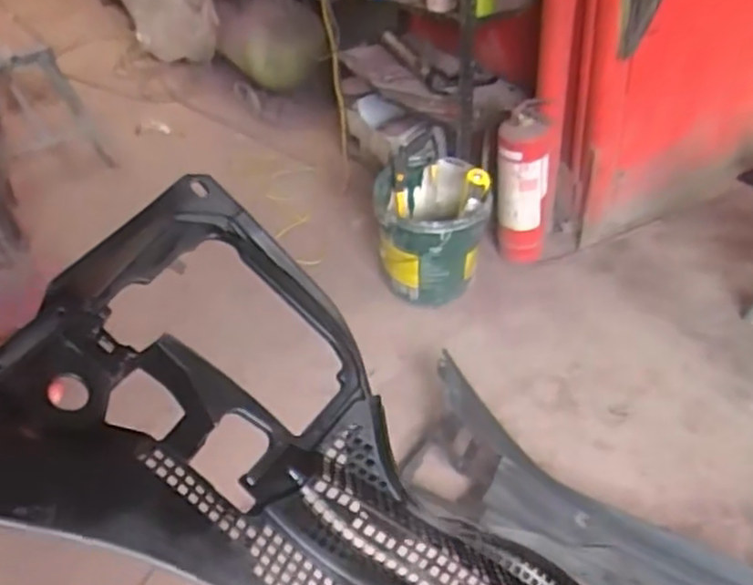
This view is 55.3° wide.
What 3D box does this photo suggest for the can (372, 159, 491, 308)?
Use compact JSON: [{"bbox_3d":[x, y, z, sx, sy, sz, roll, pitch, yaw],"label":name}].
[{"bbox_3d":[0.152,-0.155,1.962,0.289,0.333,0.310,-3,39,5],"label":"can"}]

